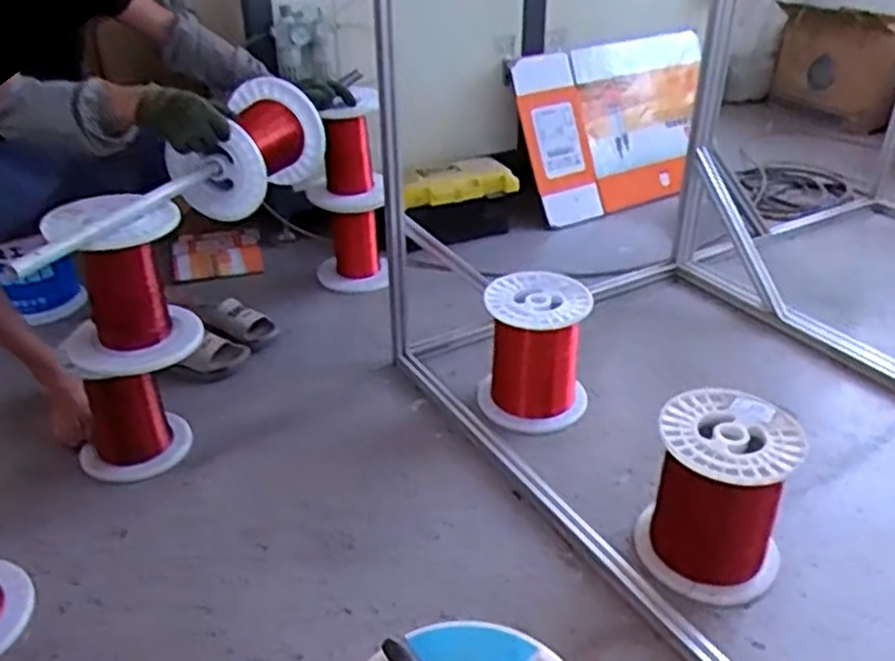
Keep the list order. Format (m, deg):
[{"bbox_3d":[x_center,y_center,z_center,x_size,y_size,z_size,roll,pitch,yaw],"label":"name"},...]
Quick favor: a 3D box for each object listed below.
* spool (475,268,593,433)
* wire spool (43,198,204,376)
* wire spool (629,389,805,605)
[{"bbox_3d":[0.170,0.043,1.502,0.211,0.235,0.180,2,34,3],"label":"spool"},{"bbox_3d":[-0.569,-0.083,1.337,0.216,0.273,0.233,0,32,0],"label":"wire spool"},{"bbox_3d":[0.404,0.250,1.145,0.198,0.248,0.203,-1,34,0],"label":"wire spool"}]

